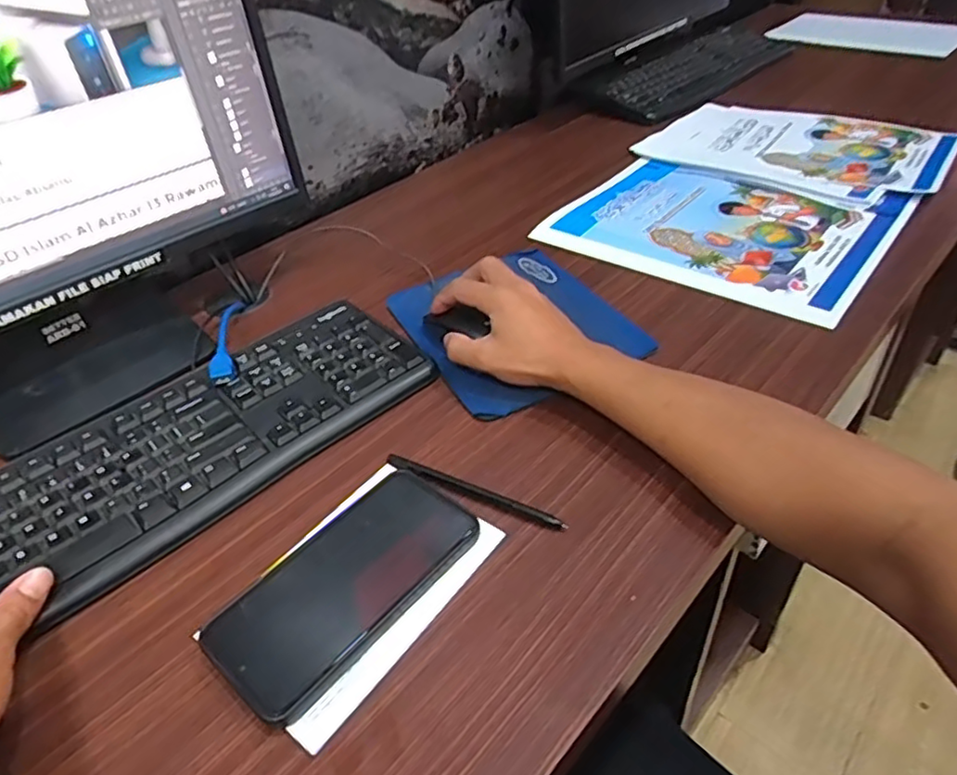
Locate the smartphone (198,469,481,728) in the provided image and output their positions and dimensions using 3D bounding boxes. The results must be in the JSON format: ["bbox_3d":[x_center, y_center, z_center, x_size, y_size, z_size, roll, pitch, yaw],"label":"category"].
[{"bbox_3d":[-0.078,0.116,0.386,0.082,0.013,0.160,29,51,32],"label":"smartphone"}]

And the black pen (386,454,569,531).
[{"bbox_3d":[-0.005,0.071,0.436,0.136,0.008,0.010,18,46,23],"label":"black pen"}]

